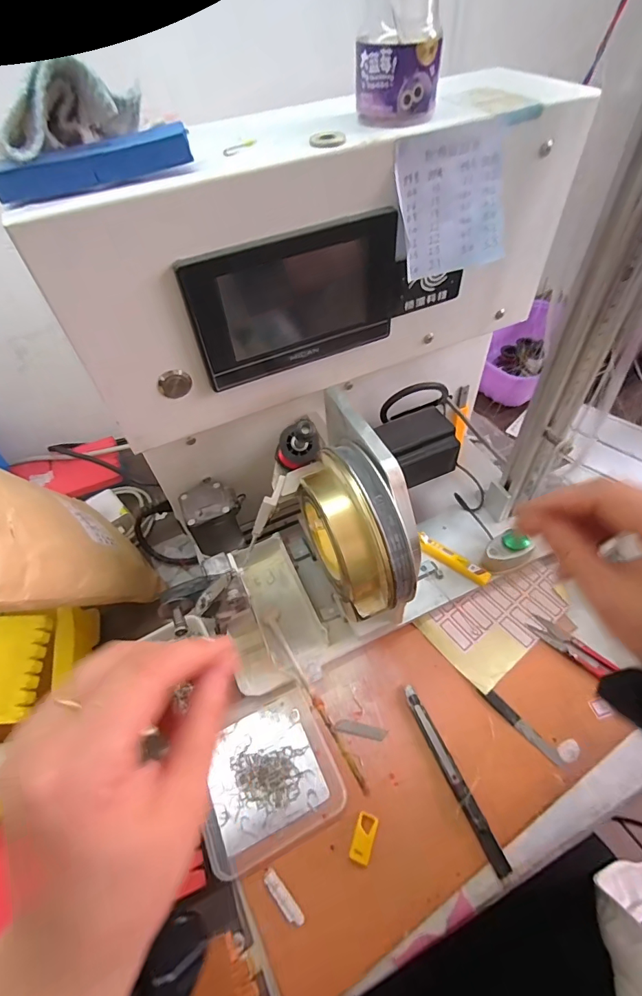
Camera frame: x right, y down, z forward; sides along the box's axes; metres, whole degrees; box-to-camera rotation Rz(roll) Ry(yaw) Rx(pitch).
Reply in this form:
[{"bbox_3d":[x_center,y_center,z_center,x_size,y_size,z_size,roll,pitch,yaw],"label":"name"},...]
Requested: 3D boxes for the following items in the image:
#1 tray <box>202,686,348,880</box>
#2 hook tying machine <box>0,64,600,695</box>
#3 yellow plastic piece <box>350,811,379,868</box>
[{"bbox_3d":[-0.044,0.220,0.350,0.105,0.011,0.099,-22,53,-13],"label":"tray"},{"bbox_3d":[0.039,-0.047,0.337,0.355,0.338,0.211,-25,55,-14],"label":"hook tying machine"},{"bbox_3d":[0.031,0.245,0.317,0.015,0.004,0.031,21,44,10],"label":"yellow plastic piece"}]

